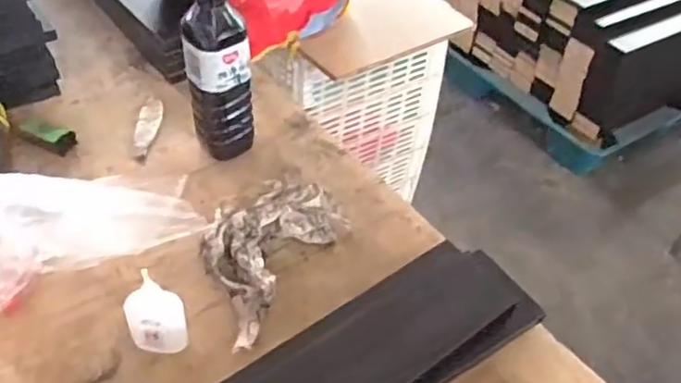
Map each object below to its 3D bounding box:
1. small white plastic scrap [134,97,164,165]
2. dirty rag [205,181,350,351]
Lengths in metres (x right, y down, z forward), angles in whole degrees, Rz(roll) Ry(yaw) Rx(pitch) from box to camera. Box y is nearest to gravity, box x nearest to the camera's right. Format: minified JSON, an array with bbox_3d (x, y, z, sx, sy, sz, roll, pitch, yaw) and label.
[{"bbox_3d":[-0.229,-0.079,0.773,0.028,0.013,0.104,-1,44,-8],"label":"small white plastic scrap"},{"bbox_3d":[-0.069,0.045,0.619,0.104,0.070,0.190,29,48,21],"label":"dirty rag"}]

